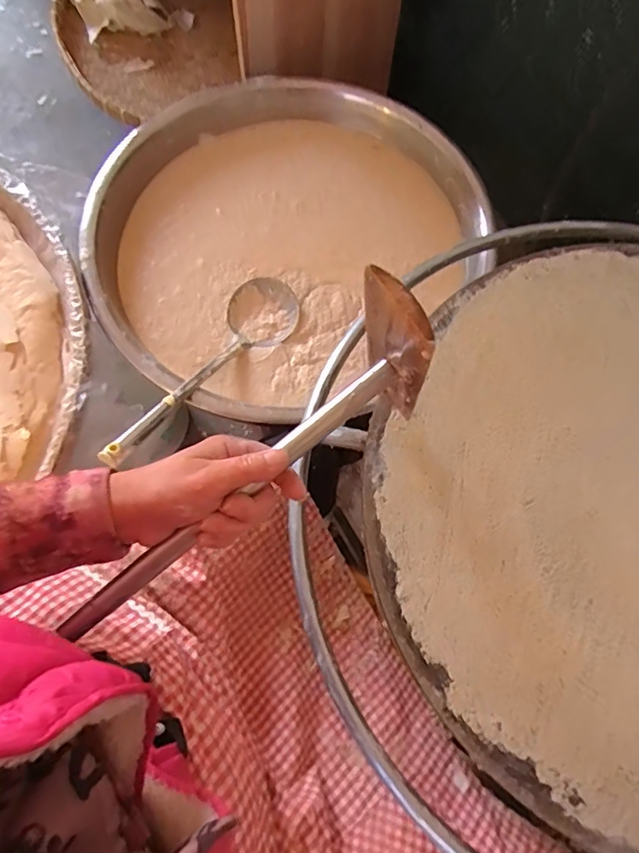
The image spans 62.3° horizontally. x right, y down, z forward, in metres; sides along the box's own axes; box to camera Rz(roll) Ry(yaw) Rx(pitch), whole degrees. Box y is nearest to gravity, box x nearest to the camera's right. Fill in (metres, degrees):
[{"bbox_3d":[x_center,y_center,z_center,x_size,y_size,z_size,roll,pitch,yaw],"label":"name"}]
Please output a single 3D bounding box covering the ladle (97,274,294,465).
[{"bbox_3d":[-0.162,-0.084,0.739,0.106,0.050,0.375,34,57,9],"label":"ladle"}]

